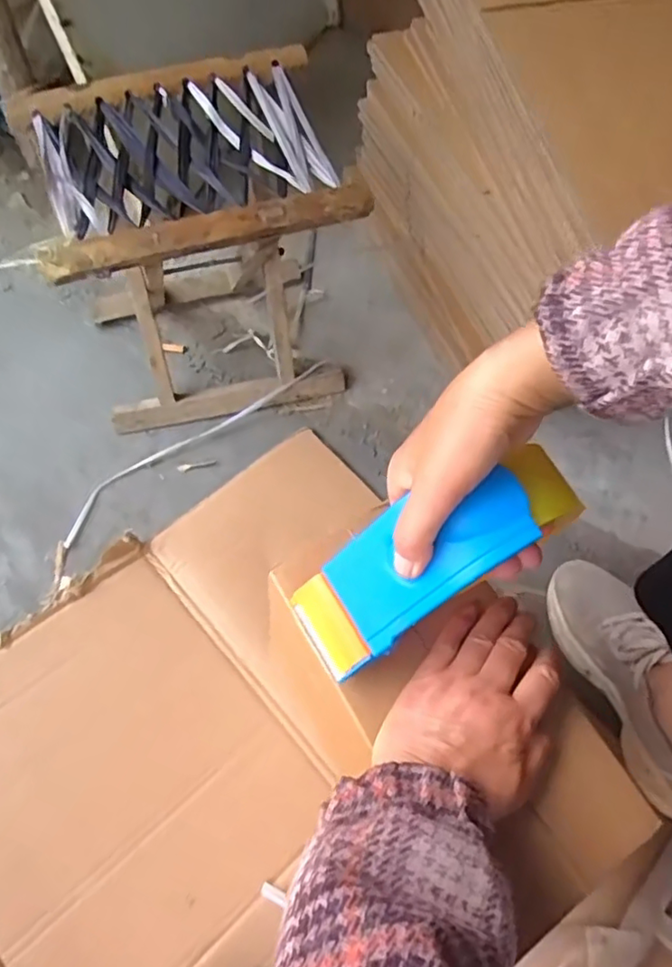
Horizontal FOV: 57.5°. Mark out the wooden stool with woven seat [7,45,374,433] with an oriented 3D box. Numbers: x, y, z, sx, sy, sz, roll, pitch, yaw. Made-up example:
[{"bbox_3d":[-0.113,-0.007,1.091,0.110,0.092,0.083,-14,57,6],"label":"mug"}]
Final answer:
[{"bbox_3d":[-0.137,-0.226,0.648,0.274,0.290,0.205,-15,66,-11],"label":"wooden stool with woven seat"}]

